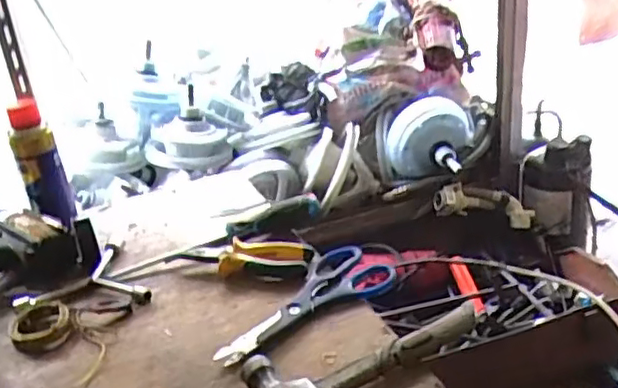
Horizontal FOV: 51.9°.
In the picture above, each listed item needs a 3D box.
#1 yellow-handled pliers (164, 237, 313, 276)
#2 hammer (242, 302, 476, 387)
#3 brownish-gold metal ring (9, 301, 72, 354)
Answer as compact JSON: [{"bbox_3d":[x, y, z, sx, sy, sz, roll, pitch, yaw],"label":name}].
[{"bbox_3d":[-0.074,0.069,0.685,0.150,0.022,0.059,-4,26,2],"label":"yellow-handled pliers"},{"bbox_3d":[0.048,0.134,0.529,0.194,0.024,0.107,-23,31,-33],"label":"hammer"},{"bbox_3d":[-0.259,0.124,0.611,0.054,0.017,0.061,-13,27,-16],"label":"brownish-gold metal ring"}]

